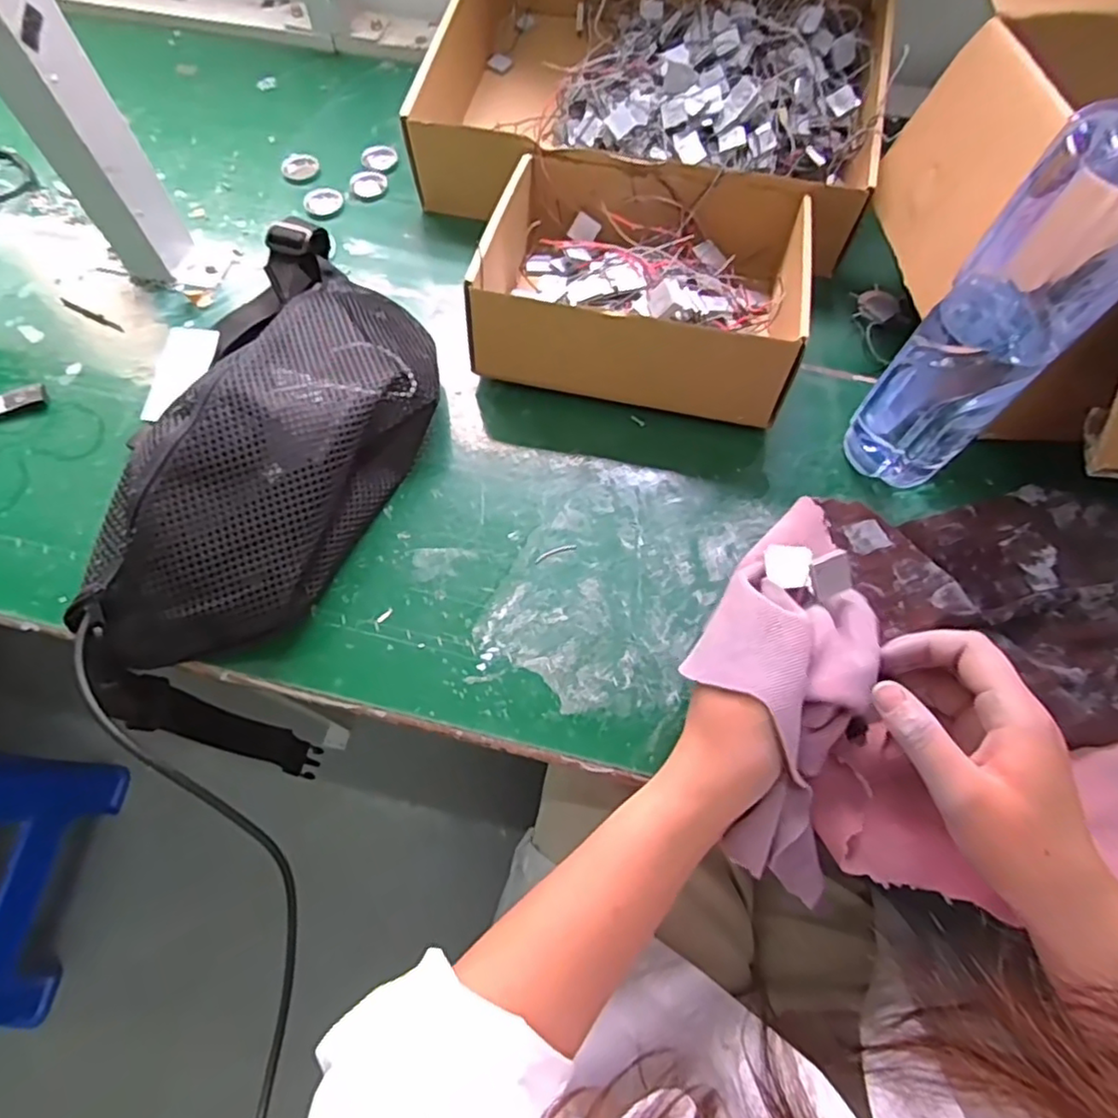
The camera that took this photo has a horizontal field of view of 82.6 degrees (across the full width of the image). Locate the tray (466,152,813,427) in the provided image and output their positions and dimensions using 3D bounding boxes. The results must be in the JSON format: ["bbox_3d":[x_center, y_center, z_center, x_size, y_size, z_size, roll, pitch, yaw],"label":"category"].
[{"bbox_3d":[0.059,-0.195,0.437,0.199,0.073,0.179,11,66,5],"label":"tray"}]

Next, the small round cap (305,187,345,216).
[{"bbox_3d":[-0.200,-0.305,0.541,0.026,0.007,0.027,0,65,0],"label":"small round cap"}]

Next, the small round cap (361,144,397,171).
[{"bbox_3d":[-0.160,-0.359,0.567,0.030,0.004,0.035,-15,66,-7],"label":"small round cap"}]

